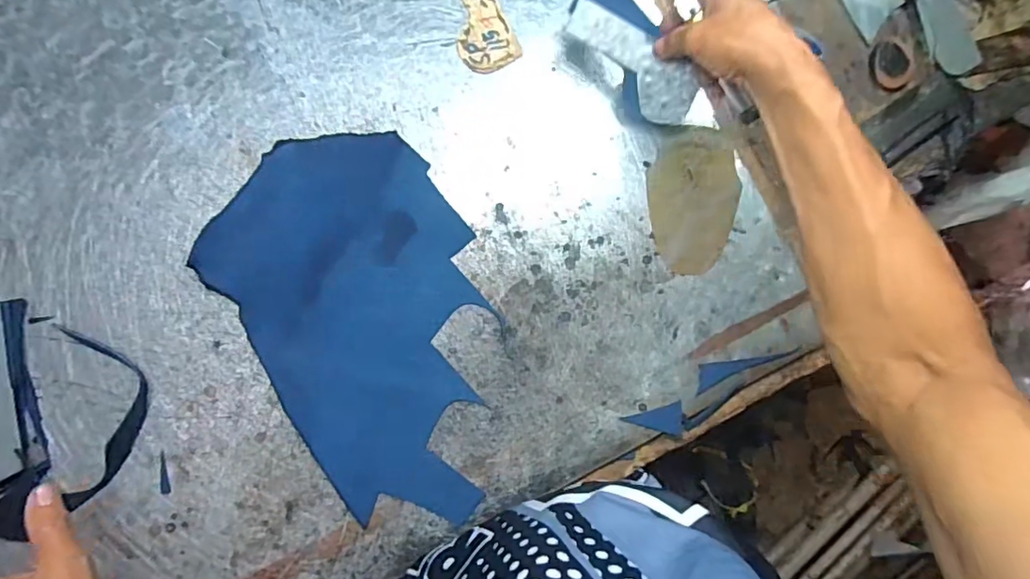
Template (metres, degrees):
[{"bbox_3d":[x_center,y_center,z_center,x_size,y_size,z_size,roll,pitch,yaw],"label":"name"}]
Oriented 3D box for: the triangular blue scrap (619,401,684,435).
[{"bbox_3d":[0.127,0.120,0.496,0.055,0.006,0.029,-3,85,-9],"label":"triangular blue scrap"}]

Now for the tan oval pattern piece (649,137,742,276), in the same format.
[{"bbox_3d":[0.175,-0.080,0.526,0.089,0.007,0.128,-2,85,-8],"label":"tan oval pattern piece"}]

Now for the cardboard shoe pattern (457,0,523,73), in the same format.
[{"bbox_3d":[-0.043,-0.271,0.522,0.055,0.004,0.125,-26,89,-10],"label":"cardboard shoe pattern"}]

